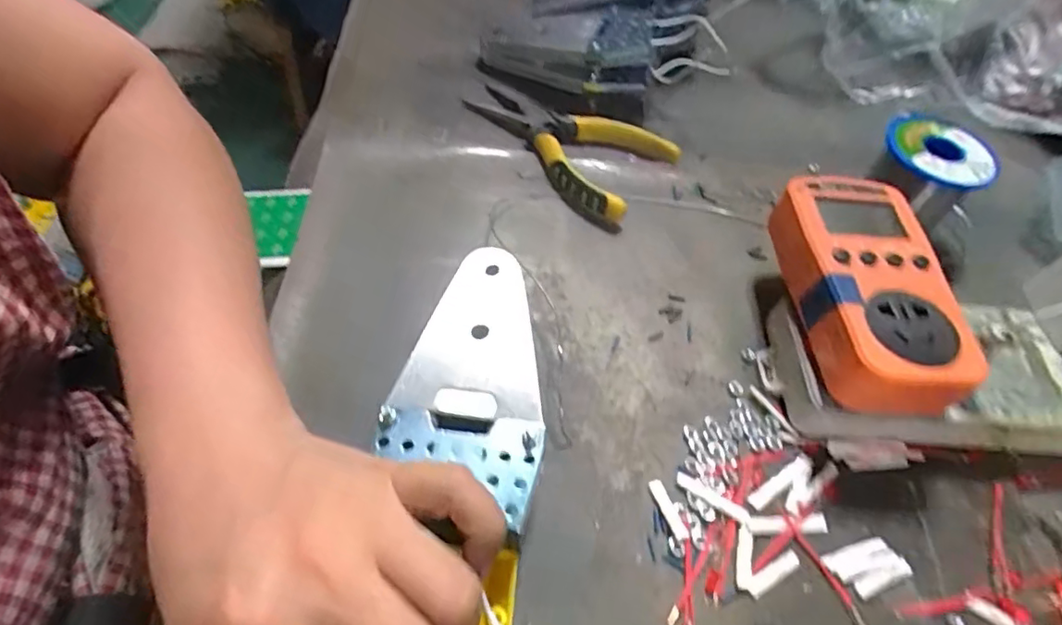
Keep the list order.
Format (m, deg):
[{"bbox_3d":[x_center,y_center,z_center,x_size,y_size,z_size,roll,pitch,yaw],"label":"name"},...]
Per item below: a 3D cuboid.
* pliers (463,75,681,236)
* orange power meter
[{"bbox_3d":[0.016,-0.121,0.406,0.152,0.017,0.084,29,57,15],"label":"pliers"},{"bbox_3d":[0.169,-0.012,0.291,0.070,0.032,0.123,0,54,-7],"label":"orange power meter"}]

